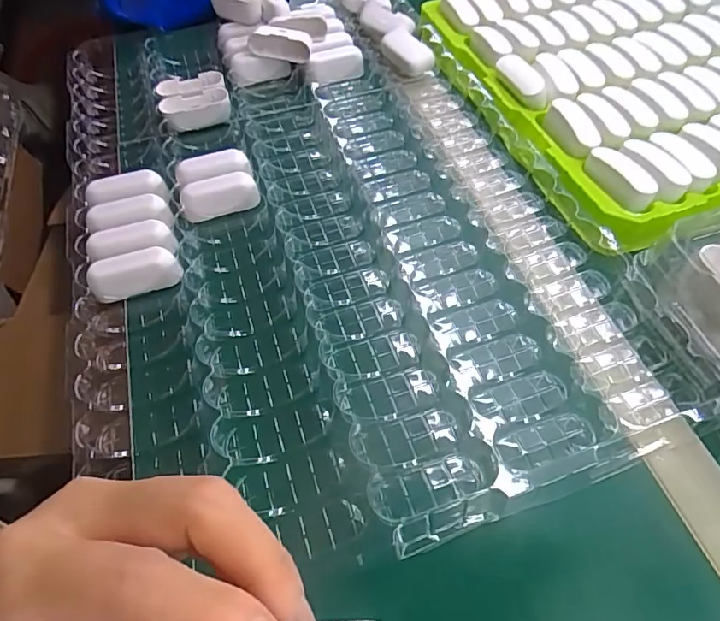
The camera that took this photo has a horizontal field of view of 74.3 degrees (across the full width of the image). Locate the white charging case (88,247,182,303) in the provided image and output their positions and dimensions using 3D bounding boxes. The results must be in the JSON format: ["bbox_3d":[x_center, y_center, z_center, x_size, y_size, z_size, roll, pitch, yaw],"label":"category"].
[{"bbox_3d":[-0.168,-0.026,0.359,0.063,0.034,0.021,-17,57,-9],"label":"white charging case"}]

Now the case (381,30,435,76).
[{"bbox_3d":[0.051,-0.280,0.518,0.031,0.021,0.057,-31,61,-17],"label":"case"}]

